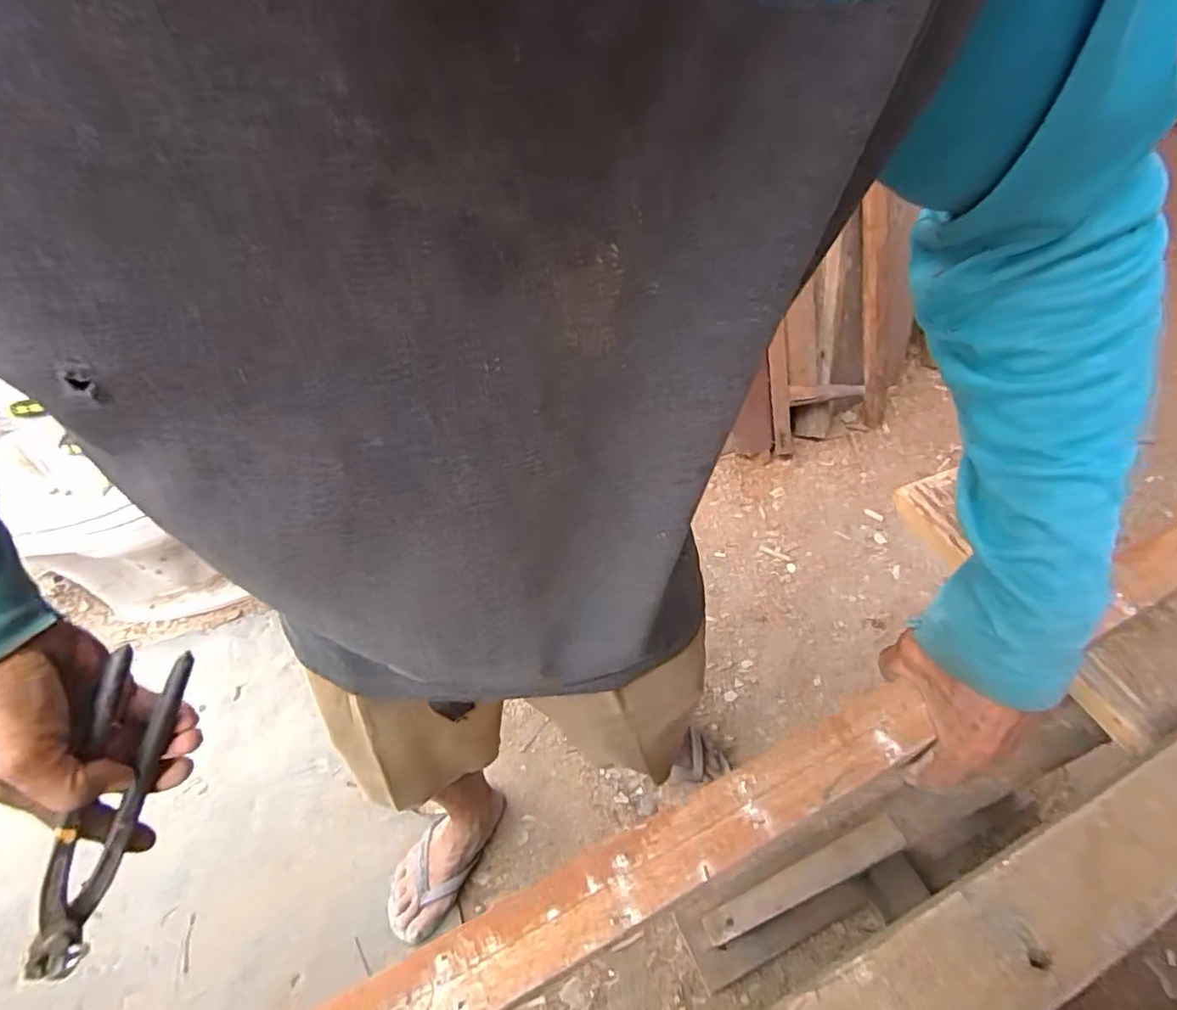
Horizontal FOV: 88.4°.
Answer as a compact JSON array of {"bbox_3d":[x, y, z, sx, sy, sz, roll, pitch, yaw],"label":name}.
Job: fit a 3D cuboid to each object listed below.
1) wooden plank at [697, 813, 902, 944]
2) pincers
[{"bbox_3d":[0.295,0.547,0.870,0.339,0.035,0.043,-42,49,18],"label":"wooden plank"},{"bbox_3d":[-0.295,0.190,0.369,0.024,0.039,0.222,27,94,24],"label":"pincers"}]

